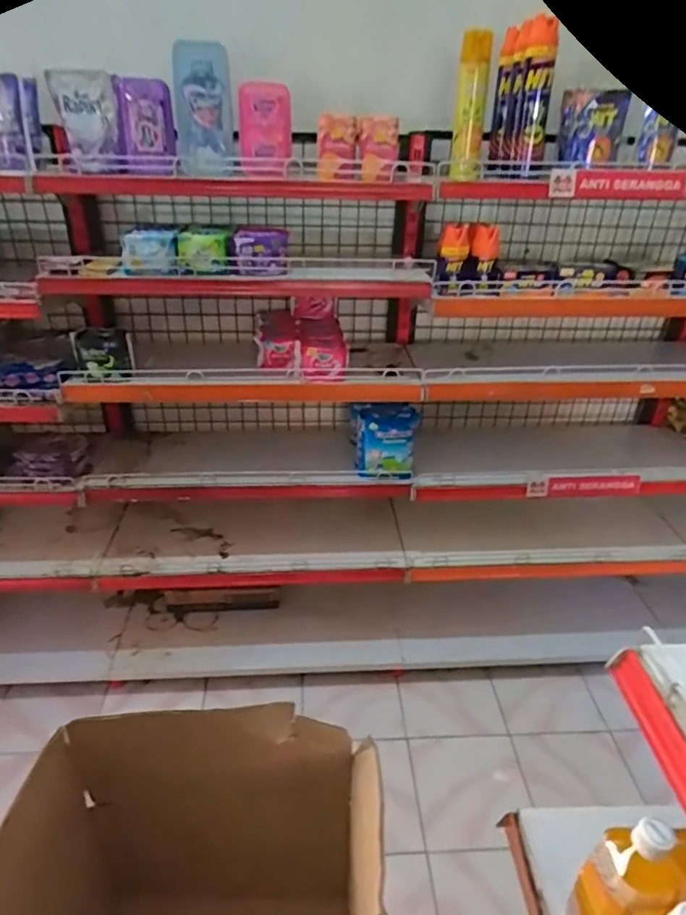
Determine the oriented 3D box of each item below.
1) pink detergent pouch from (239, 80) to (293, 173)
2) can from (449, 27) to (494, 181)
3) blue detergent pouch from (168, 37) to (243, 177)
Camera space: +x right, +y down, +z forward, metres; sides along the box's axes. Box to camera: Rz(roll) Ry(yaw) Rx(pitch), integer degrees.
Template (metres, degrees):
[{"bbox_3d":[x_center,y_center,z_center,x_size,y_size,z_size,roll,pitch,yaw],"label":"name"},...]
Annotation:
[{"bbox_3d":[-0.160,-0.686,1.212,0.107,0.159,0.079,-3,31,-8],"label":"pink detergent pouch"},{"bbox_3d":[0.273,-0.740,1.231,0.063,0.269,0.062,10,31,14],"label":"can"},{"bbox_3d":[-0.293,-0.733,1.225,0.126,0.237,0.091,-4,31,-10],"label":"blue detergent pouch"}]

